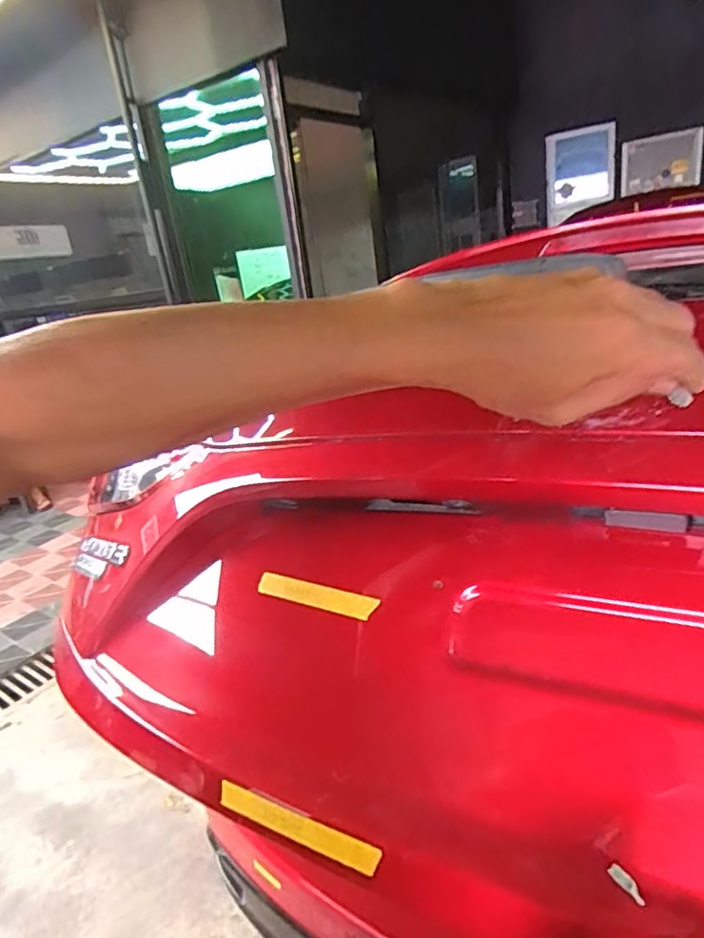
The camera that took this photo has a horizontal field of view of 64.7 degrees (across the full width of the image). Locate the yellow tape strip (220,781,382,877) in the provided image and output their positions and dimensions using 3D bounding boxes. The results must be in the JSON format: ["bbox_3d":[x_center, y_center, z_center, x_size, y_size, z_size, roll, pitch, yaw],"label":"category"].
[{"bbox_3d":[-0.041,0.251,0.390,0.136,0.020,0.004,0,-2,33],"label":"yellow tape strip"}]

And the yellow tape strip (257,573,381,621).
[{"bbox_3d":[-0.032,0.105,0.464,0.114,0.019,0.005,6,-3,33],"label":"yellow tape strip"}]

